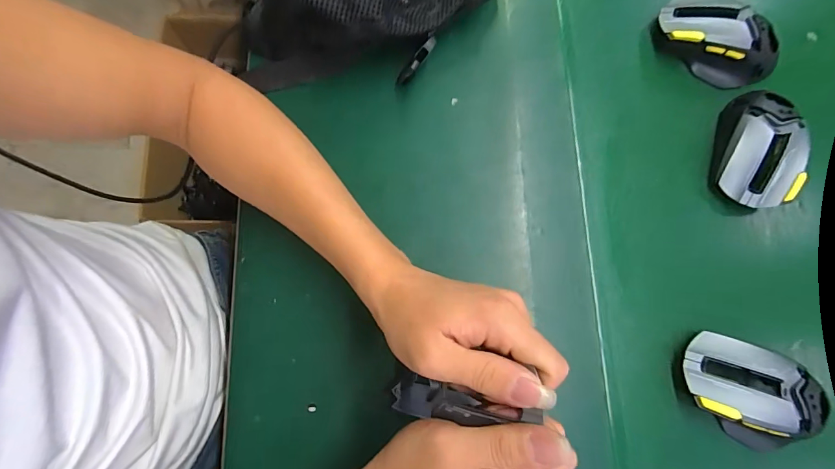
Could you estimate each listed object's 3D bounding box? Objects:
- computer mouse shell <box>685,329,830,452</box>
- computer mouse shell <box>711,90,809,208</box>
[{"bbox_3d":[0.256,0.122,0.316,0.094,0.034,0.068,27,77,4],"label":"computer mouse shell"},{"bbox_3d":[0.304,-0.077,0.363,0.062,0.033,0.105,16,77,1],"label":"computer mouse shell"}]

